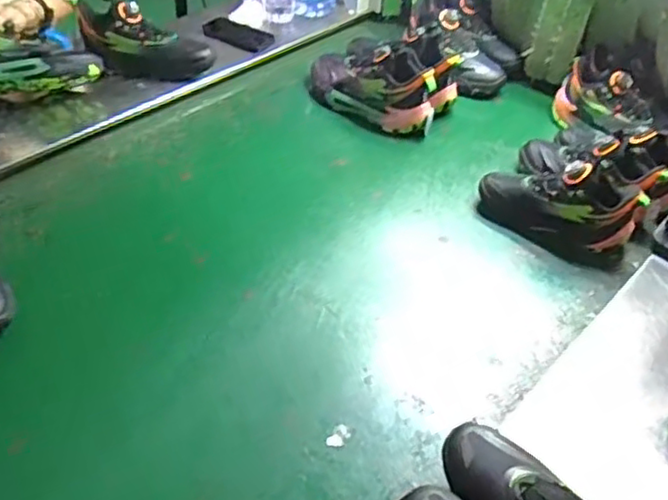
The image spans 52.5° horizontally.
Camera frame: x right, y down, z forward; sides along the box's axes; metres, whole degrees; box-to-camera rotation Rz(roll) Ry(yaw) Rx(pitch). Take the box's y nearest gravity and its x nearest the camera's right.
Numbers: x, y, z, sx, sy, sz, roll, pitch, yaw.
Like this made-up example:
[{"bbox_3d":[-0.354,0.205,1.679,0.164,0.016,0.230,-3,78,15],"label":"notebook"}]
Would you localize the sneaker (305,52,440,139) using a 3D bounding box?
[{"bbox_3d":[0.064,-0.312,1.272,0.279,0.123,0.095,31,49,24],"label":"sneaker"}]

